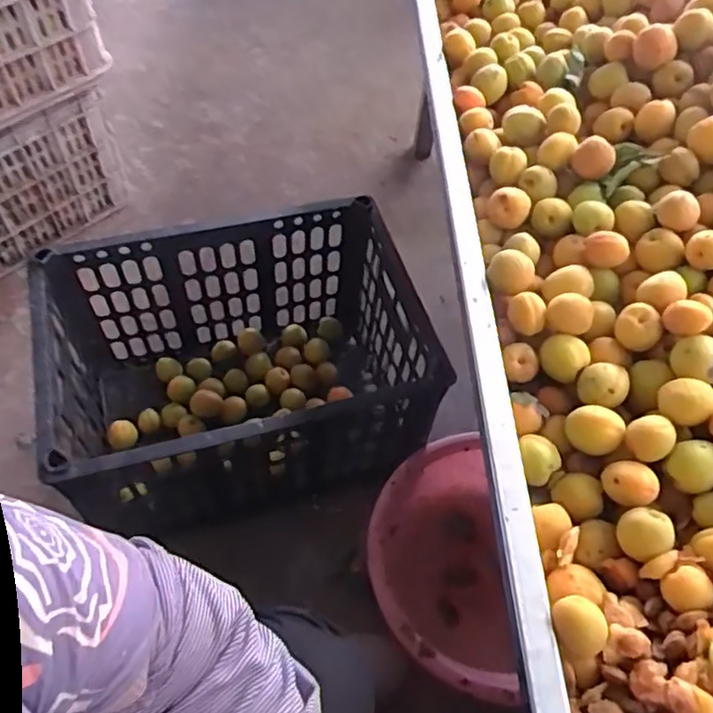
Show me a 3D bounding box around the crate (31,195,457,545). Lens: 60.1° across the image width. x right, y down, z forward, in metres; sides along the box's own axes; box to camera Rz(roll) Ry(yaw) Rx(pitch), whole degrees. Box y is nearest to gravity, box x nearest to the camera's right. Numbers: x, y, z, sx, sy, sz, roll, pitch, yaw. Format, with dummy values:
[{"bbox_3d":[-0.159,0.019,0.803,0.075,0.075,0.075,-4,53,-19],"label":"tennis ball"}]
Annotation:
[{"bbox_3d":[-0.159,0.028,0.888,0.464,0.282,0.346,-14,59,-13],"label":"crate"}]

